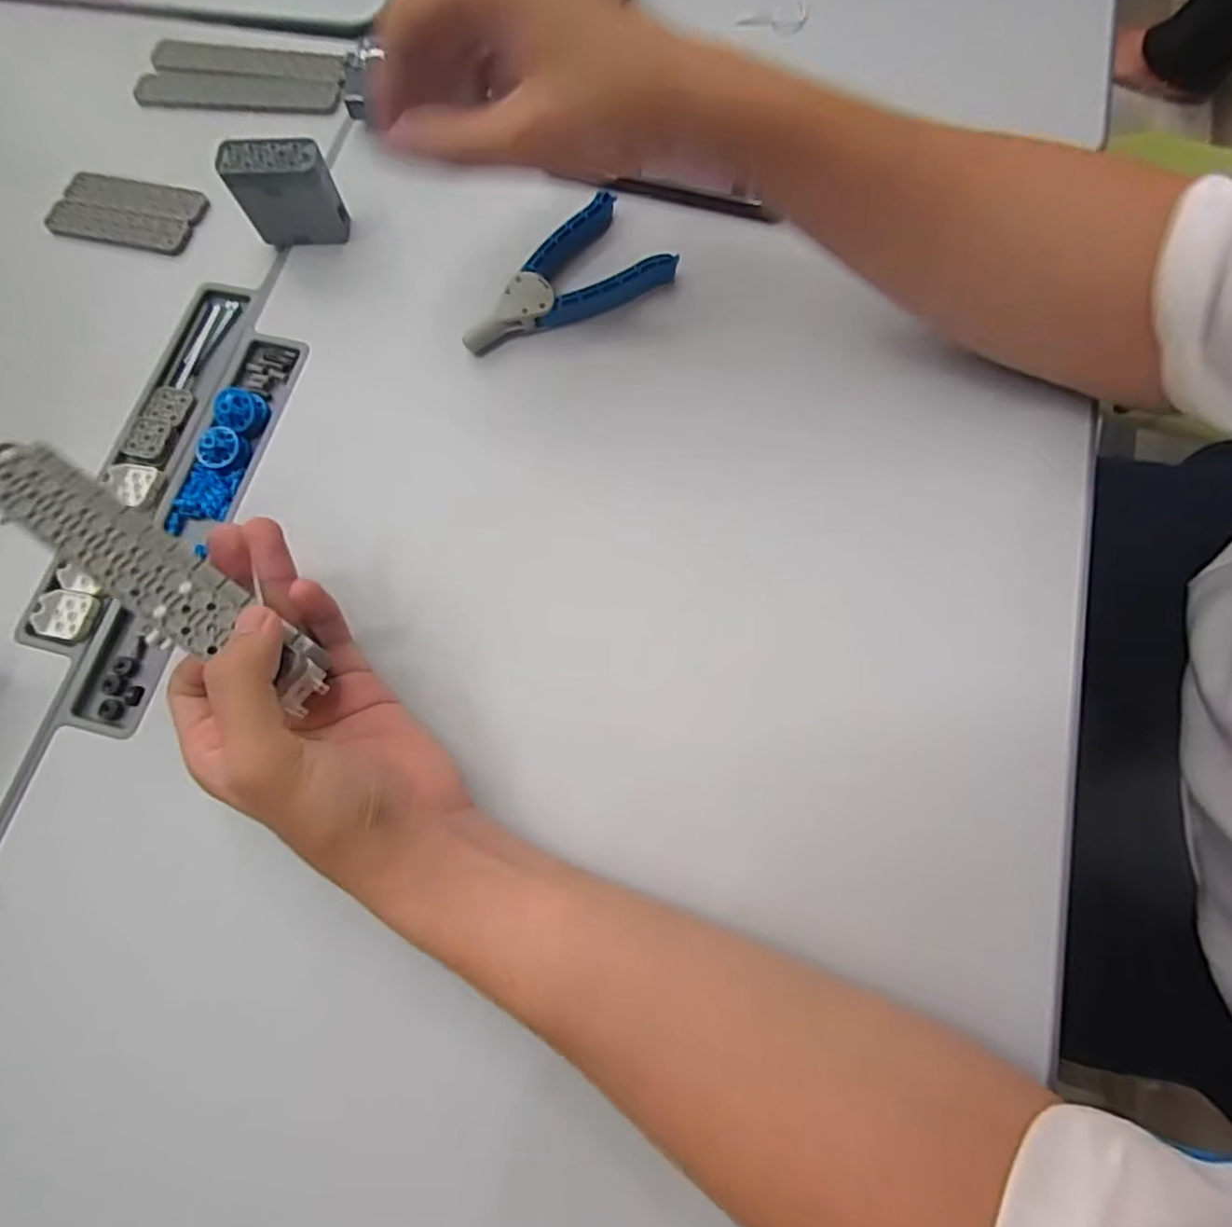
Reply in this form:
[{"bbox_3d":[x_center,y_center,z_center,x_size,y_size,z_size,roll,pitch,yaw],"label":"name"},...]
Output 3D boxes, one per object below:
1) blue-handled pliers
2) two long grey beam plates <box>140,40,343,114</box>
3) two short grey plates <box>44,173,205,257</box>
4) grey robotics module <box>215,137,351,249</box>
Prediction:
[{"bbox_3d":[-0.037,-0.202,0.383,0.130,0.016,0.070,-29,74,-7],"label":"blue-handled pliers"},{"bbox_3d":[-0.265,-0.382,0.452,0.151,0.004,0.059,6,73,3],"label":"two long grey beam plates"},{"bbox_3d":[-0.324,-0.266,0.424,0.099,0.010,0.051,13,74,6],"label":"two short grey plates"},{"bbox_3d":[-0.197,-0.252,0.385,0.056,0.055,0.024,2,73,2],"label":"grey robotics module"}]

